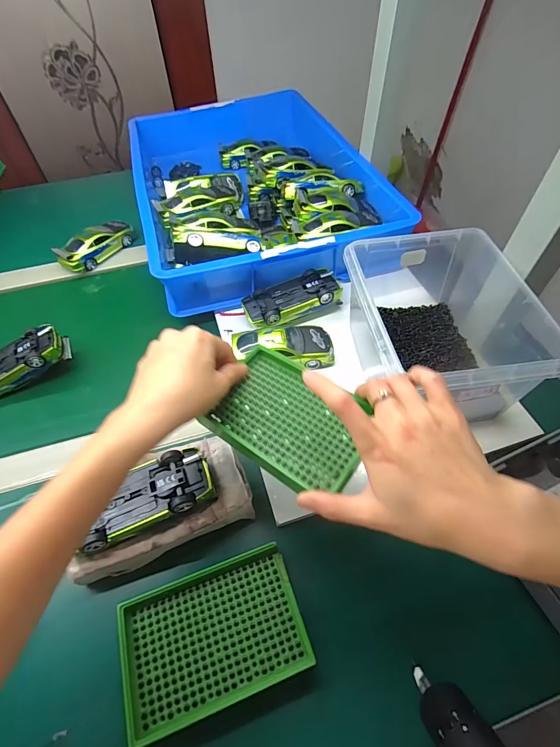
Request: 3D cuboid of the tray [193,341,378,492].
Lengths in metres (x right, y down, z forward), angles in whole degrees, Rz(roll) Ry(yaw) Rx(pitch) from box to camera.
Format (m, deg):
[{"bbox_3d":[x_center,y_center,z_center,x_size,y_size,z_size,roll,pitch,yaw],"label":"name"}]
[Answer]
[{"bbox_3d":[0.008,0.036,0.305,0.130,0.010,0.097,30,60,22],"label":"tray"}]

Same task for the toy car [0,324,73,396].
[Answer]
[{"bbox_3d":[-0.327,-0.011,0.451,0.124,0.030,0.058,-29,57,-4],"label":"toy car"}]

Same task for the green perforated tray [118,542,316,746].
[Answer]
[{"bbox_3d":[-0.052,0.205,0.288,0.136,0.011,0.090,-18,55,-11],"label":"green perforated tray"}]

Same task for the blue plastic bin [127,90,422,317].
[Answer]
[{"bbox_3d":[-0.059,-0.349,0.654,0.362,0.087,0.557,-15,55,-9],"label":"blue plastic bin"}]

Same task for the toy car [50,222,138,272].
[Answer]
[{"bbox_3d":[-0.303,-0.212,0.598,0.049,0.040,0.122,30,60,22],"label":"toy car"}]

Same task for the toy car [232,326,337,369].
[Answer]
[{"bbox_3d":[0.005,-0.033,0.440,0.118,0.041,0.051,-7,54,-3],"label":"toy car"}]

